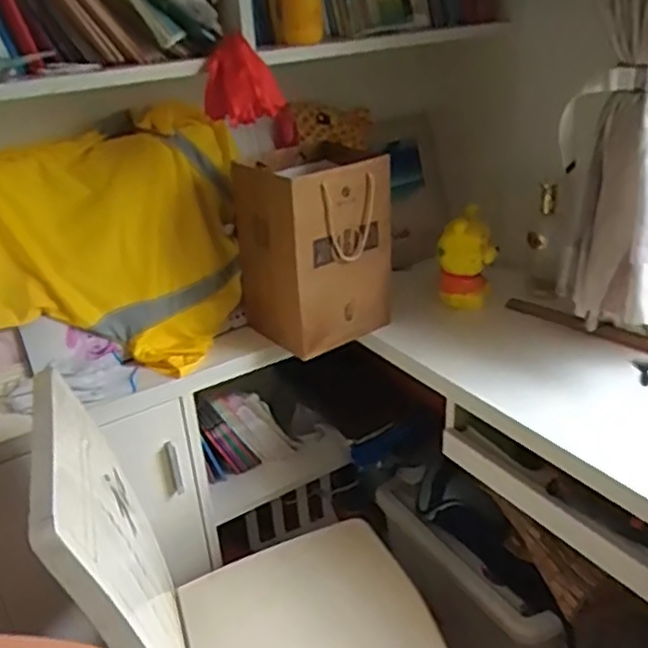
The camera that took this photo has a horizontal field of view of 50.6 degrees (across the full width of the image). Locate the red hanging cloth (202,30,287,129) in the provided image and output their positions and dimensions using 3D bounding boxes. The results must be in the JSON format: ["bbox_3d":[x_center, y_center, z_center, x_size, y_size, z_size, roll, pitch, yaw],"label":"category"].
[{"bbox_3d":[-0.126,-0.380,1.071,0.123,0.126,0.102,-6,28,-6],"label":"red hanging cloth"}]

